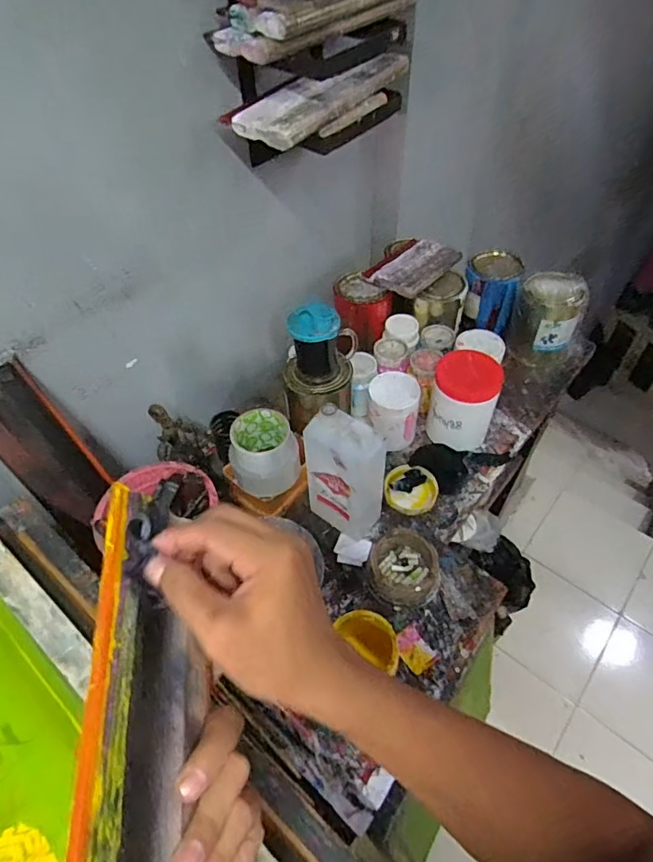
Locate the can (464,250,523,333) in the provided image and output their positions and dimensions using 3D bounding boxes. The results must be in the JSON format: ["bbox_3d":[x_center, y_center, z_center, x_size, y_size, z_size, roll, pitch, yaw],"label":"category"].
[{"bbox_3d":[0.328,-0.285,1.016,0.102,0.120,0.114,15,52,15],"label":"can"}]

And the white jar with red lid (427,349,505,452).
[{"bbox_3d":[0.222,-0.048,0.827,0.100,0.126,0.108,-1,50,2],"label":"white jar with red lid"}]

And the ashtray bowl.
[{"bbox_3d":[0.108,0.190,0.706,0.099,0.050,0.095,-1,50,2],"label":"ashtray bowl"}]

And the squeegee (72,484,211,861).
[{"bbox_3d":[-0.096,0.162,0.267,0.040,0.072,0.275,-8,57,-4],"label":"squeegee"}]

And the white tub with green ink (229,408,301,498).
[{"bbox_3d":[-0.092,0.032,0.747,0.093,0.088,0.092,-1,50,2],"label":"white tub with green ink"}]

